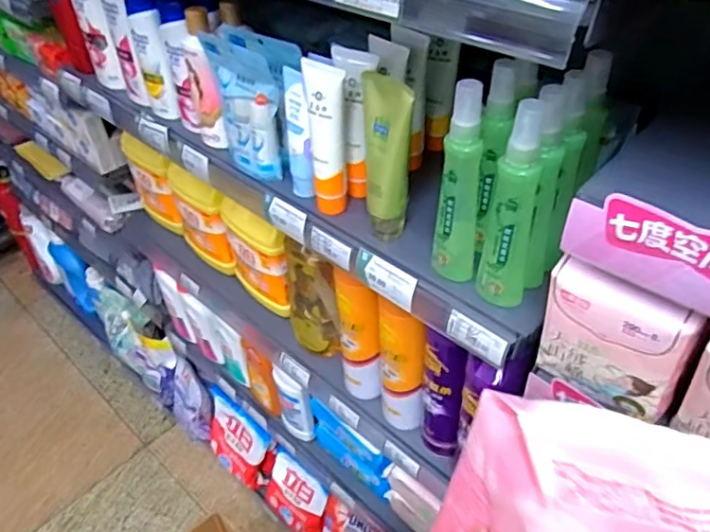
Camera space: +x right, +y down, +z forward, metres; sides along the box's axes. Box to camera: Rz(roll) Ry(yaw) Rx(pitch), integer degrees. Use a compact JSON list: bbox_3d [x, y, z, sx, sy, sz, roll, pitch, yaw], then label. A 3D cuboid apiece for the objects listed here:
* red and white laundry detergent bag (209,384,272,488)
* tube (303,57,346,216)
[{"bbox_3d":[-0.294,0.419,1.422,0.200,0.215,0.082,28,50,29],"label":"red and white laundry detergent bag"},{"bbox_3d":[-0.026,-0.121,0.580,0.035,0.160,0.028,-2,42,0],"label":"tube"}]

